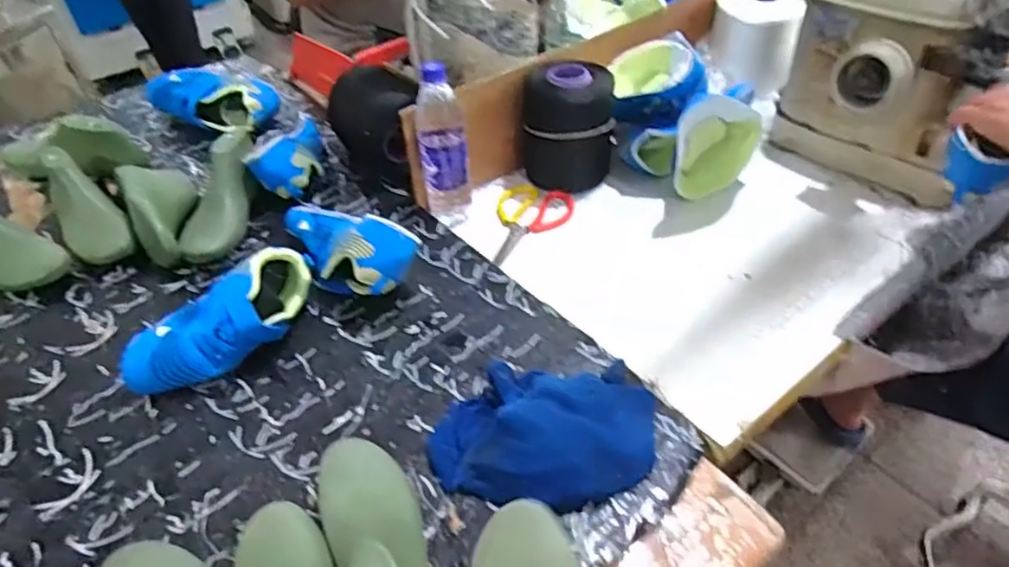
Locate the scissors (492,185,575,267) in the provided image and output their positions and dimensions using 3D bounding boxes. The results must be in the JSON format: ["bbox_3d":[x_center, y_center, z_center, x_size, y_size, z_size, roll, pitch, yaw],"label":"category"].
[{"bbox_3d":[0.026,-0.084,0.903,0.106,0.008,0.181,17,47,17],"label":"scissors"}]

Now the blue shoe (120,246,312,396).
[{"bbox_3d":[-0.314,0.040,0.721,0.109,0.083,0.225,27,50,25],"label":"blue shoe"}]

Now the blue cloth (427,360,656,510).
[{"bbox_3d":[0.039,0.140,0.620,0.214,0.067,0.158,1,44,2],"label":"blue cloth"}]

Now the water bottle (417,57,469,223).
[{"bbox_3d":[-0.085,-0.189,0.875,0.067,0.203,0.064,-5,44,-5],"label":"water bottle"}]

